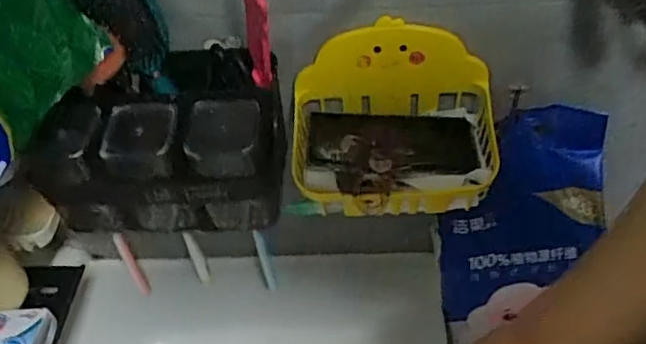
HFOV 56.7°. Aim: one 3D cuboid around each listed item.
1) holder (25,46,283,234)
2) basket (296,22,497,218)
[{"bbox_3d":[-0.152,-0.021,0.568,0.223,0.135,0.120,-6,45,-2],"label":"holder"},{"bbox_3d":[0.068,-0.045,0.567,0.191,0.130,0.120,-1,45,3],"label":"basket"}]

